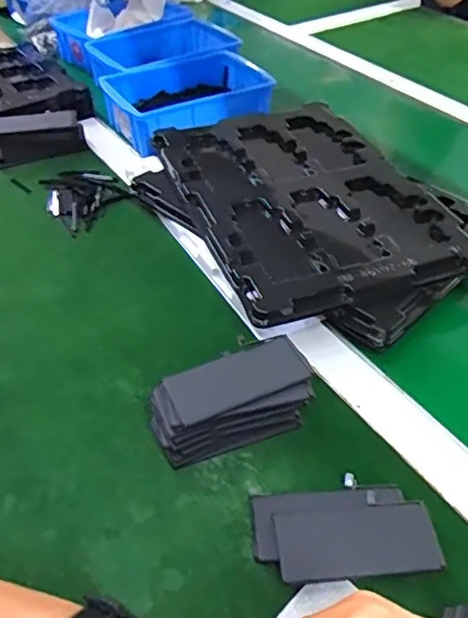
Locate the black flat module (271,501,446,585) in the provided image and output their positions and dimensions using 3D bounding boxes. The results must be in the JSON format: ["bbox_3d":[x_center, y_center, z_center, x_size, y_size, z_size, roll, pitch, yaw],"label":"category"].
[{"bbox_3d":[0.075,0.144,0.362,0.097,0.004,0.042,-5,49,-2],"label":"black flat module"}]

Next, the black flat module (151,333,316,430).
[{"bbox_3d":[0.001,0.049,0.404,0.103,0.009,0.041,-19,47,-19],"label":"black flat module"}]

